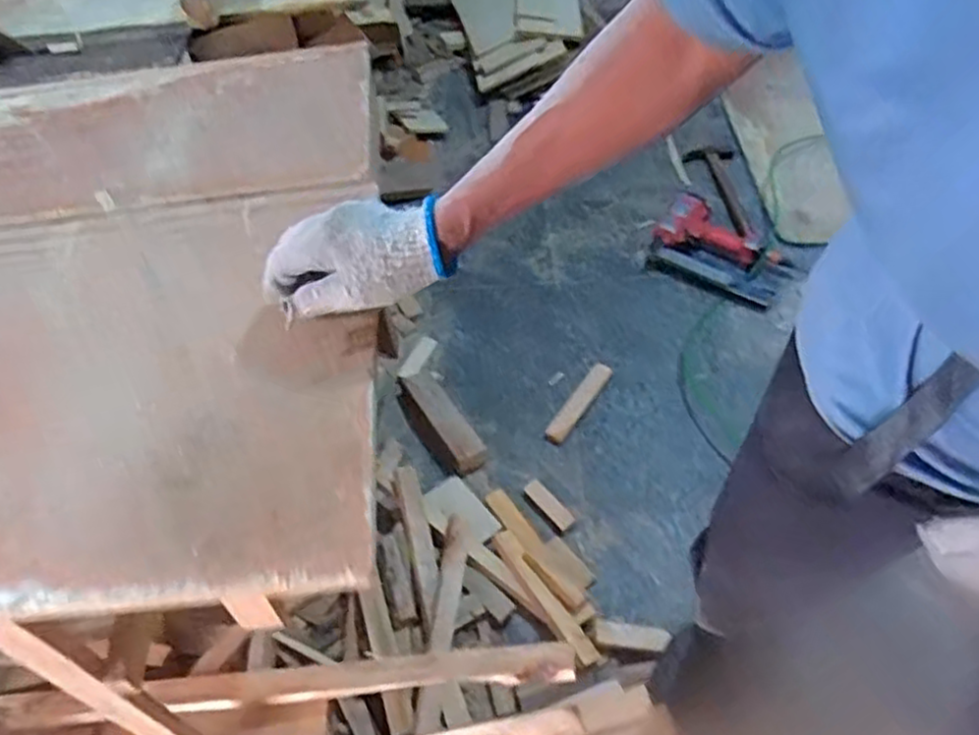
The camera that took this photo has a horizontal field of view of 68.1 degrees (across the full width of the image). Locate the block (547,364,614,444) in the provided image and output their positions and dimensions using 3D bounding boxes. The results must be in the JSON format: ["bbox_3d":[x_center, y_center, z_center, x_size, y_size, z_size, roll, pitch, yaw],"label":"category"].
[{"bbox_3d":[0.189,0.075,1.542,0.042,0.019,0.232,28,58,24],"label":"block"}]

